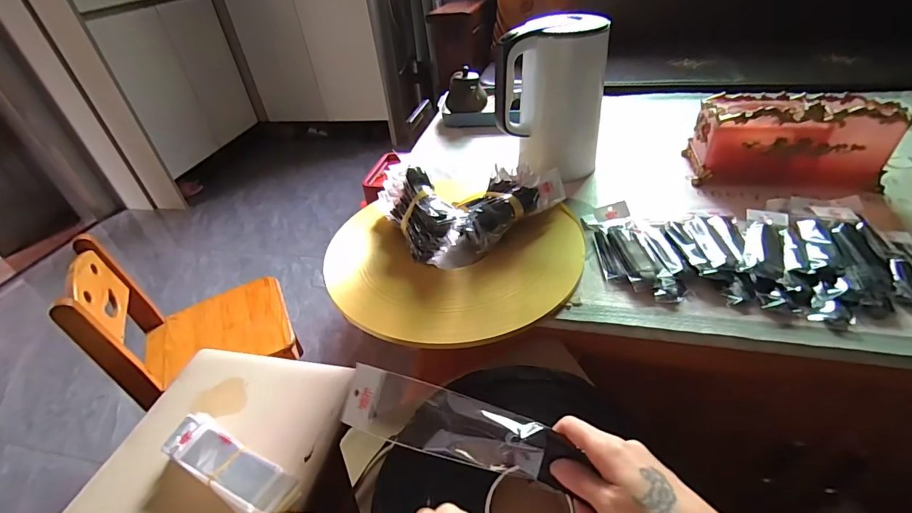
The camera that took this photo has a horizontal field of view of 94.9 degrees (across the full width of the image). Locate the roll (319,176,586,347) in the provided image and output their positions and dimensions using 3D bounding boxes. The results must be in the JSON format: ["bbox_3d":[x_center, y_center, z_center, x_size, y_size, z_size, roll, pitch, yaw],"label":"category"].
[{"bbox_3d":[-0.003,-0.008,0.632,0.355,0.026,0.361,-4,39,3],"label":"roll"}]

